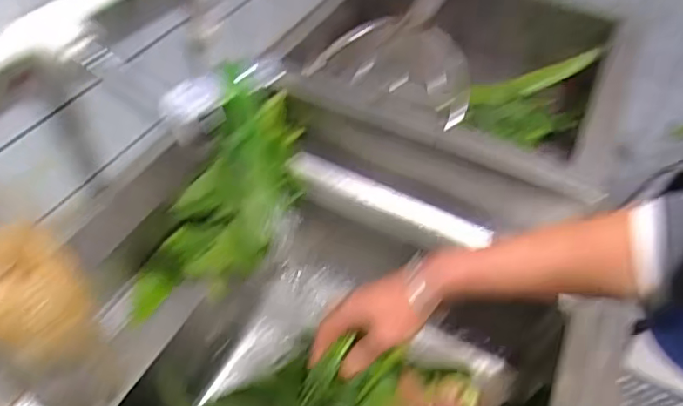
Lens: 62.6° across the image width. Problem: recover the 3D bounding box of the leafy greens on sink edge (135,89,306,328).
[{"bbox_3d":[-0.144,0.004,0.735,0.121,0.115,0.355,16,49,7],"label":"leafy greens on sink edge"}]

